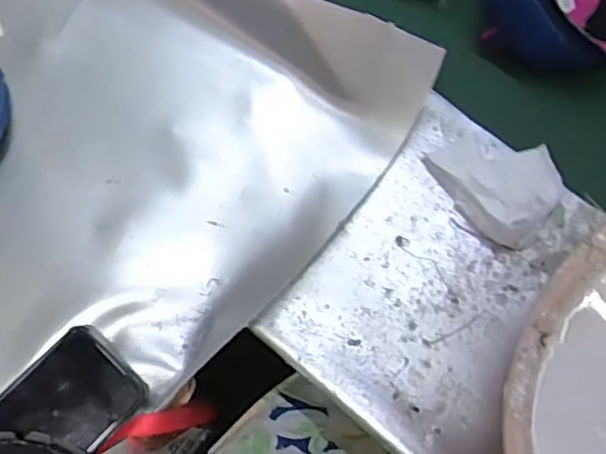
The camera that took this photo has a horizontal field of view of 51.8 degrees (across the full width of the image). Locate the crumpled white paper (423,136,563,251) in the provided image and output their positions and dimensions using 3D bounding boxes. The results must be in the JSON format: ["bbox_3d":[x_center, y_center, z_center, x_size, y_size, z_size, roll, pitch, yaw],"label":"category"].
[{"bbox_3d":[0.161,-0.036,0.499,0.081,0.029,0.099,-25,73,-6],"label":"crumpled white paper"}]

